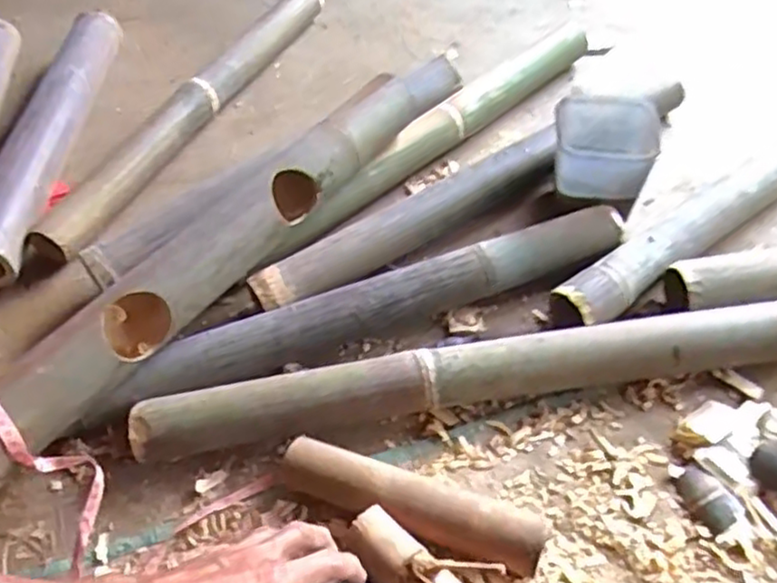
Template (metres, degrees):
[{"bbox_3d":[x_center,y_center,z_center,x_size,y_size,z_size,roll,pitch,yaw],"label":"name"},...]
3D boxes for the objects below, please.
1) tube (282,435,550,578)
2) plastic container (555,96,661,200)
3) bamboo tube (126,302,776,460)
[{"bbox_3d":[0.017,0.191,0.620,0.236,0.054,0.049,15,52,18],"label":"tube"},{"bbox_3d":[0.249,-0.168,0.809,0.112,0.065,0.115,5,50,8],"label":"plastic container"},{"bbox_3d":[0.082,0.084,0.697,0.665,0.067,0.064,-9,49,-1],"label":"bamboo tube"}]

